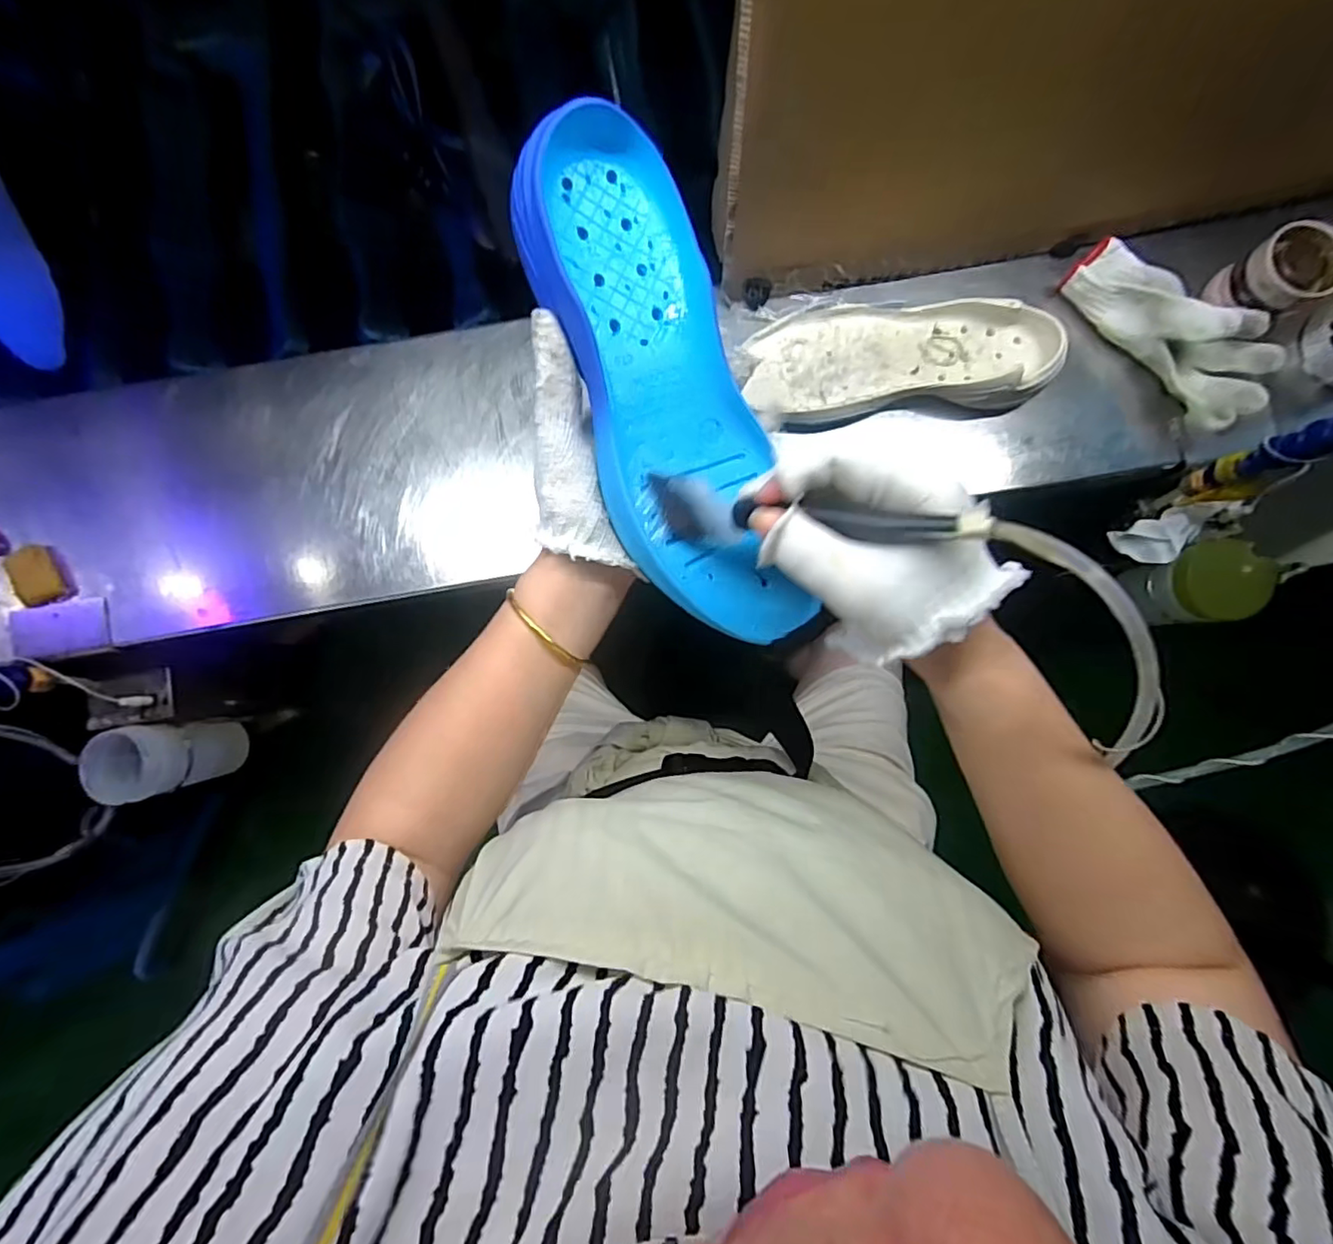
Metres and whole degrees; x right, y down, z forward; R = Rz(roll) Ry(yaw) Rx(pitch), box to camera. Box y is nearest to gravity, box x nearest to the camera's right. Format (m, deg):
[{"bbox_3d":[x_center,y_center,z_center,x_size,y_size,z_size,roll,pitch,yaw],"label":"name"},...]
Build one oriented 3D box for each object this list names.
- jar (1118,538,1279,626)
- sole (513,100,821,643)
[{"bbox_3d":[0.525,-0.037,0.597,0.073,0.091,0.075,0,84,-1],"label":"jar"},{"bbox_3d":[0.001,-0.112,0.315,0.088,0.034,0.264,-21,101,-3],"label":"sole"}]

